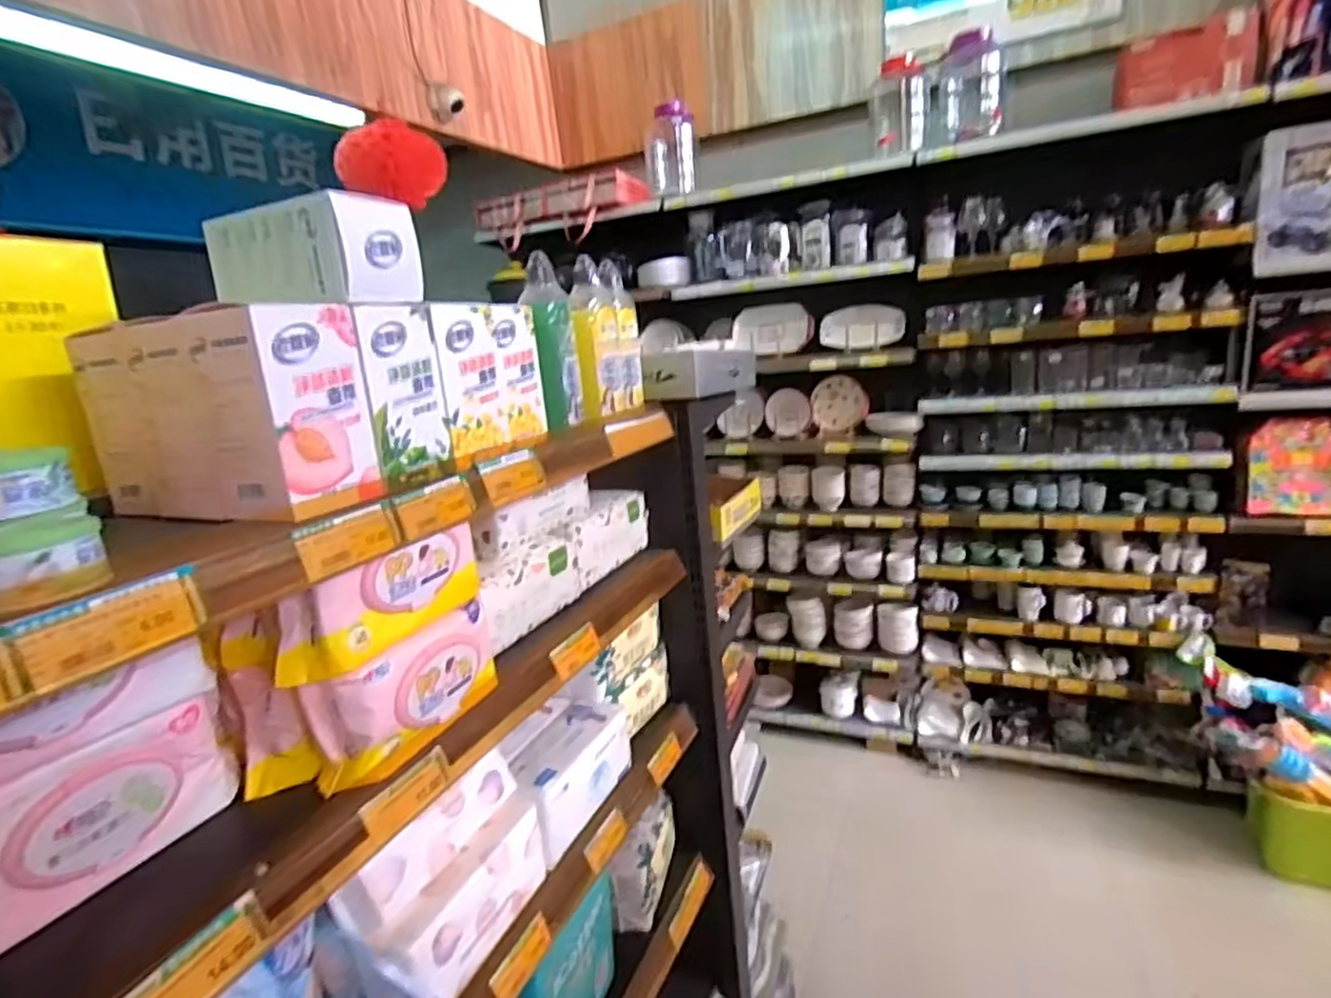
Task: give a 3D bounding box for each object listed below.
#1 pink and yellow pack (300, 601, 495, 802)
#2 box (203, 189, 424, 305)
[{"bbox_3d":[-0.227,0.164,0.607,0.063,0.091,0.182,1,15,26],"label":"pink and yellow pack"},{"bbox_3d":[-0.298,-0.204,0.582,0.156,0.080,0.095,1,15,26],"label":"box"}]

